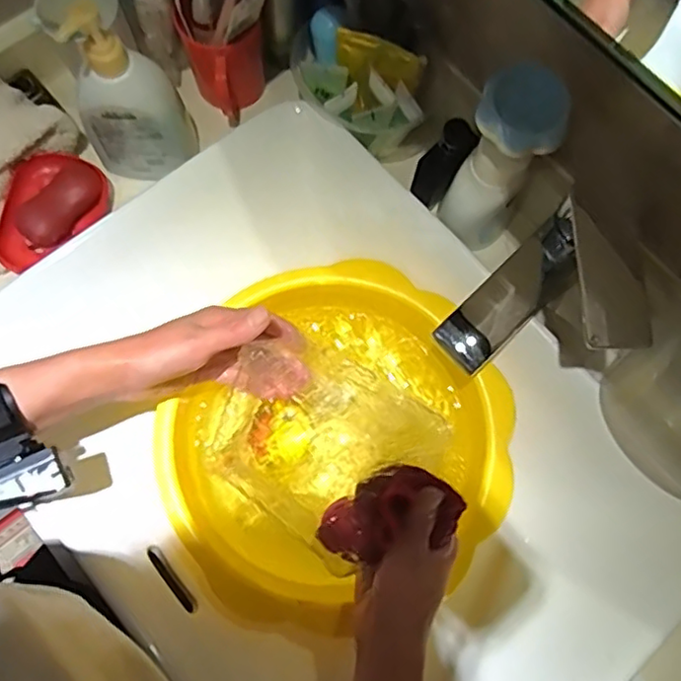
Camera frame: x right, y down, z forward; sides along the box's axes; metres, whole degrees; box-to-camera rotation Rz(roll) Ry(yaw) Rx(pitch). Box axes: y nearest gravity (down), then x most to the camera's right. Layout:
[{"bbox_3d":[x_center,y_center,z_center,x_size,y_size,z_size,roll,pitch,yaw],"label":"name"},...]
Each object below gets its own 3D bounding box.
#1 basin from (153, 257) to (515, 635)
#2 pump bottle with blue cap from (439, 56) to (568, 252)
[{"bbox_3d":[0.000,0.092,0.531,0.265,0.083,0.285,1,74,-2],"label":"basin"},{"bbox_3d":[0.133,-0.147,0.522,0.063,0.171,0.061,1,74,-2],"label":"pump bottle with blue cap"}]

